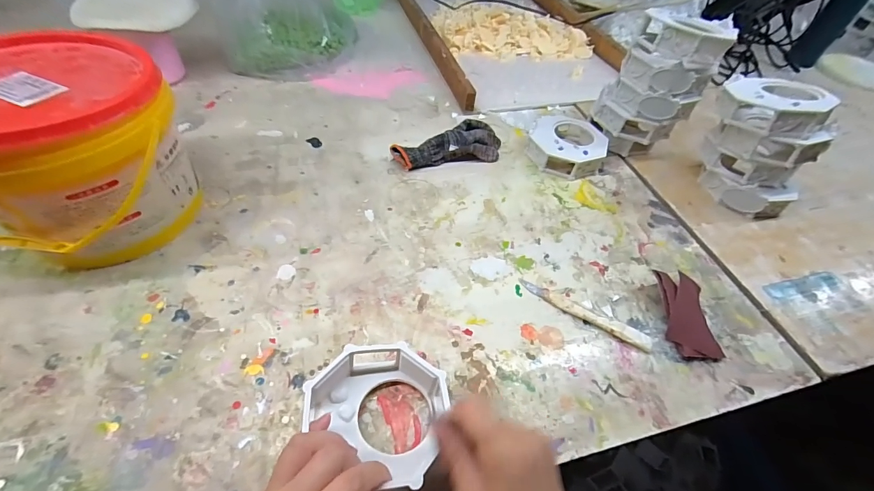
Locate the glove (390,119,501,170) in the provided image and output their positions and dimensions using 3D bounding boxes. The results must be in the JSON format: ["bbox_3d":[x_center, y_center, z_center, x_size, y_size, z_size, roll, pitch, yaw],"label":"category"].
[{"bbox_3d":[0.019,-0.147,0.566,0.169,0.031,0.063,-18,55,-19],"label":"glove"}]

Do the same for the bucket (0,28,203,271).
[{"bbox_3d":[-0.372,-0.093,0.392,0.193,0.167,0.210,3,51,-3],"label":"bucket"}]

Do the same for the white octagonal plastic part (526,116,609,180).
[{"bbox_3d":[0.209,-0.167,0.599,0.117,0.037,0.137,19,52,10],"label":"white octagonal plastic part"}]

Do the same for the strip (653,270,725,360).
[{"bbox_3d":[0.279,0.076,0.414,0.060,0.026,0.094,3,51,-3],"label":"strip"}]

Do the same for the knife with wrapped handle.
[{"bbox_3d":[0.162,0.074,0.415,0.146,0.008,0.019,29,54,17],"label":"knife with wrapped handle"}]

